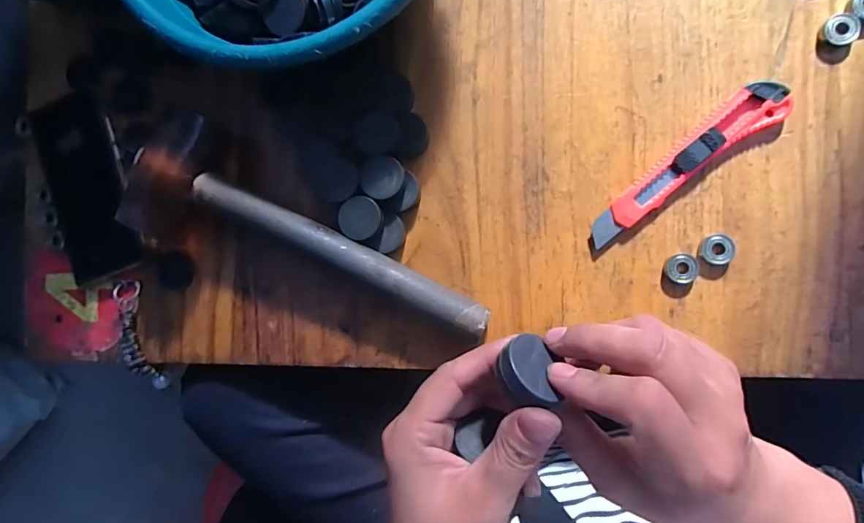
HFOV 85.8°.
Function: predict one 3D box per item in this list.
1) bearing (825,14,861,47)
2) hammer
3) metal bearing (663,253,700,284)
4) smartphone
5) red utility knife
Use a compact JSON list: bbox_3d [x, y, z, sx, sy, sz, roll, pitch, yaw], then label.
[{"bbox_3d":[0.273,-0.155,0.310,0.019,0.005,0.020,0,89,9],"label":"bearing"},{"bbox_3d":[-0.092,-0.011,0.349,0.284,0.056,0.096,27,93,9],"label":"hammer"},{"bbox_3d":[0.176,0.005,0.327,0.023,0.009,0.021,0,89,9],"label":"metal bearing"},{"bbox_3d":[-0.297,-0.064,0.404,0.076,0.013,0.154,-19,86,8],"label":"smartphone"},{"bbox_3d":[0.178,-0.069,0.328,0.158,0.014,0.032,-39,83,6],"label":"red utility knife"}]

